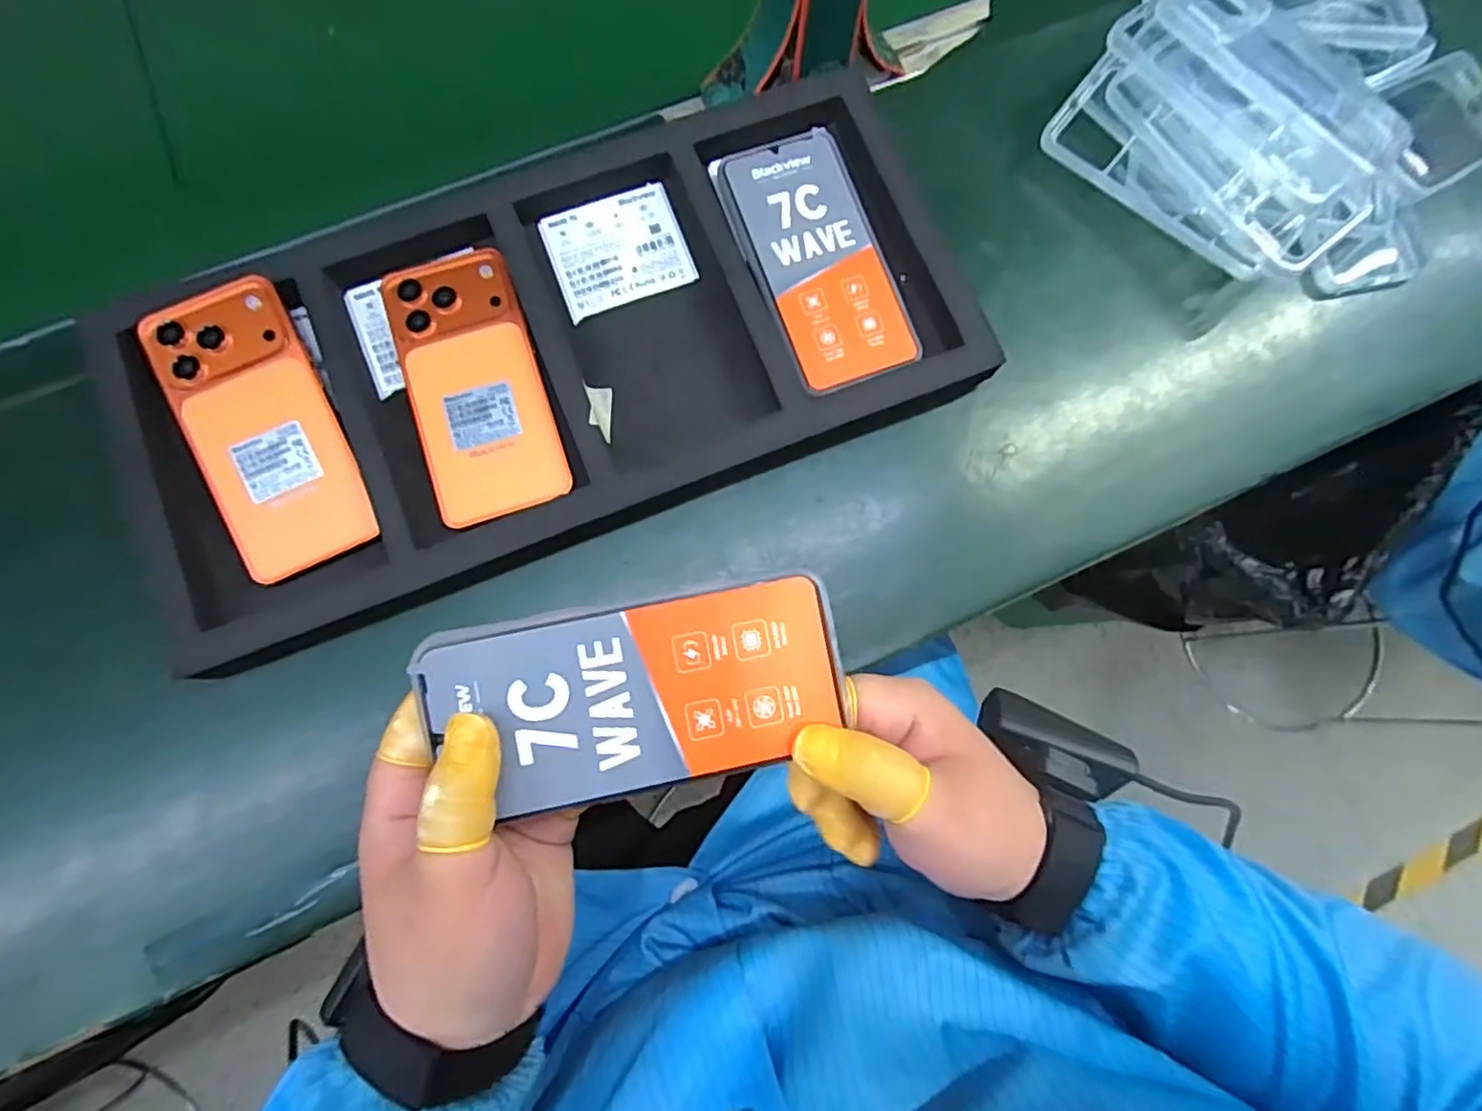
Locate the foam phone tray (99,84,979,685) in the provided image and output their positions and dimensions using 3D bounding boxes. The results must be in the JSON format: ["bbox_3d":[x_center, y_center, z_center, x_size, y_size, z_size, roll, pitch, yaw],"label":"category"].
[{"bbox_3d":[-0.109,-0.121,0.392,0.491,0.039,0.230,-21,80,-5],"label":"foam phone tray"}]

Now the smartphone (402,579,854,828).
[{"bbox_3d":[-0.041,0.055,0.265,0.161,0.013,0.075,-8,79,-3],"label":"smartphone"}]

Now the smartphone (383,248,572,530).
[{"bbox_3d":[-0.154,-0.100,0.386,0.074,0.008,0.163,-17,80,-4],"label":"smartphone"}]

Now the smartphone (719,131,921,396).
[{"bbox_3d":[0.046,-0.181,0.403,0.073,0.008,0.161,-20,80,-5],"label":"smartphone"}]

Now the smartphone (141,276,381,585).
[{"bbox_3d":[-0.263,-0.071,0.365,0.077,0.014,0.161,-23,89,-7],"label":"smartphone"}]

